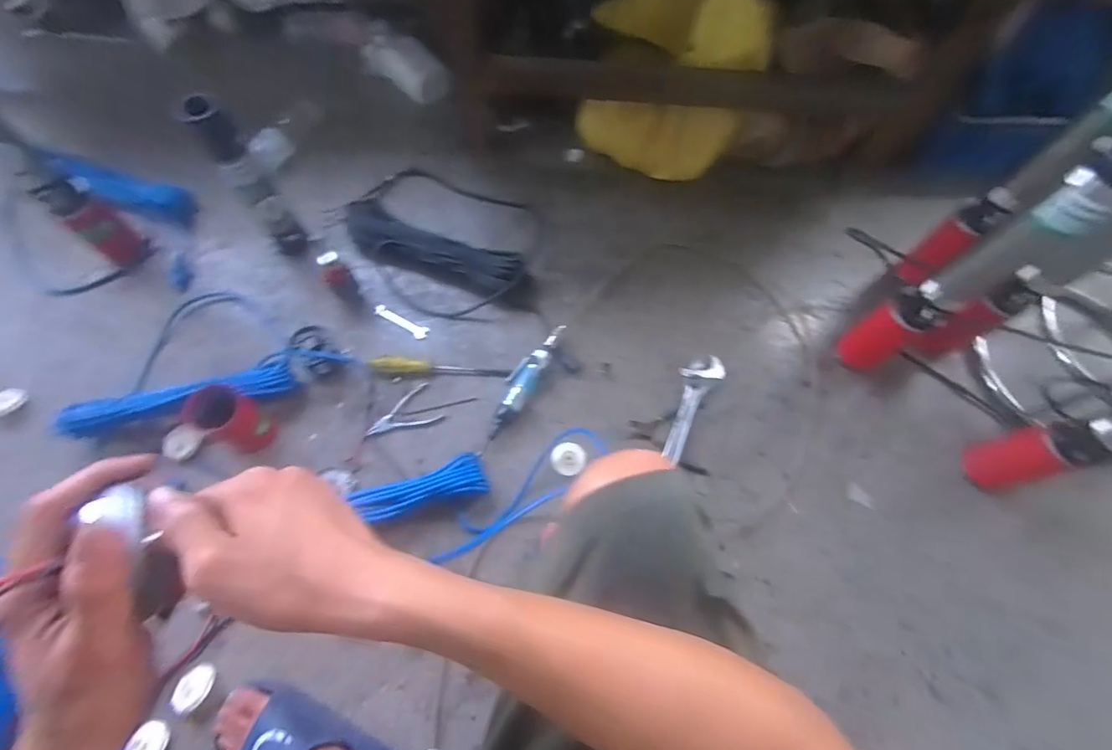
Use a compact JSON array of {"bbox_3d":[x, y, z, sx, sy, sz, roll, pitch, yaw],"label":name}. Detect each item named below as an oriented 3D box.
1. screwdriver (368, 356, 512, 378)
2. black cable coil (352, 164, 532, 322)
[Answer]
[{"bbox_3d":[-0.212,-0.013,0.900,0.257,0.025,0.033,3,70,-1],"label":"screwdriver"},{"bbox_3d":[-0.231,-0.281,0.993,0.393,0.067,0.311,27,71,7],"label":"black cable coil"}]

